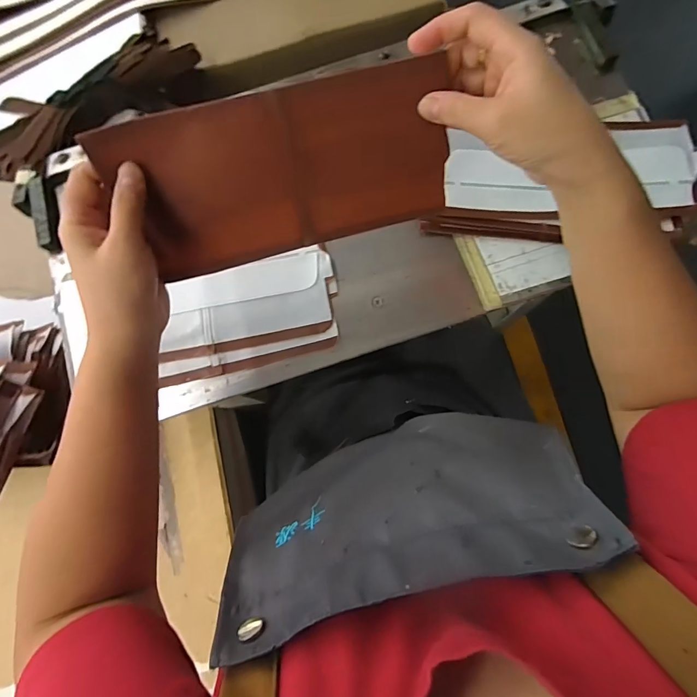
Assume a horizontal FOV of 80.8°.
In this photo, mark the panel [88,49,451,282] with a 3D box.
[{"bbox_3d":[-0.039,-0.120,0.285,0.220,0.104,0.006,-15,40,-4],"label":"panel"}]

